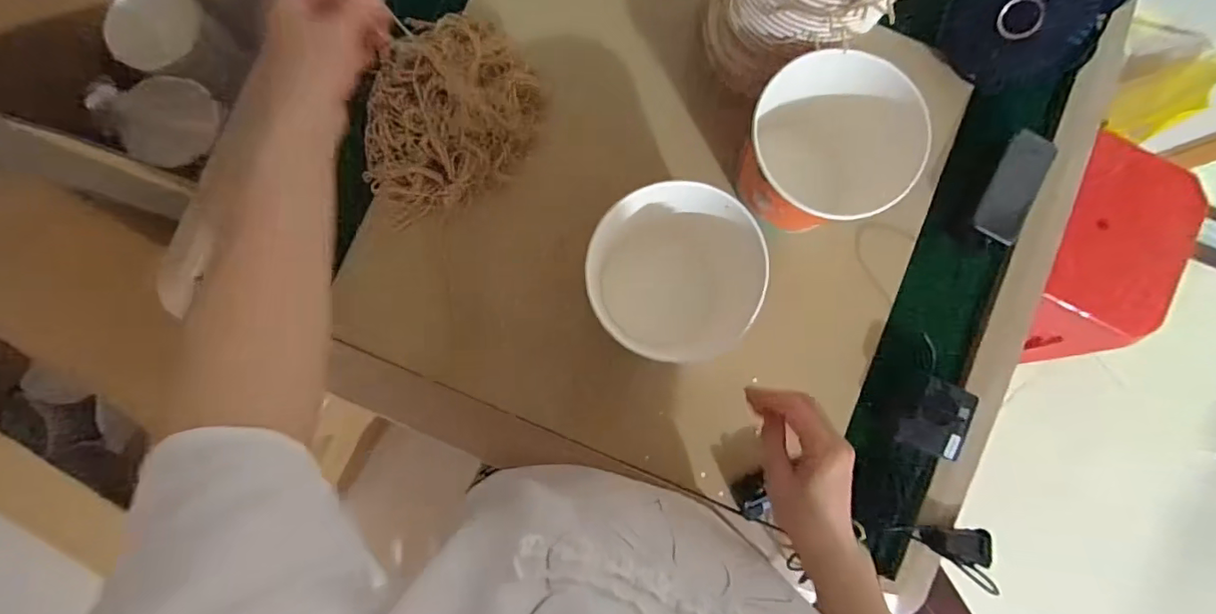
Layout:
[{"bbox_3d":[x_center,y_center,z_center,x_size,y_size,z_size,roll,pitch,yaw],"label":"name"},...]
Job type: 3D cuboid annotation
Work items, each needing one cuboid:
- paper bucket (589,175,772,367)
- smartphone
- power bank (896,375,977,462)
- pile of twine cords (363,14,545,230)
[{"bbox_3d":[0.069,-0.035,0.557,0.163,0.138,0.144,39,84,2],"label":"paper bucket"},{"bbox_3d":[0.463,-0.136,0.611,0.067,0.009,0.132,28,87,-16],"label":"smartphone"},{"bbox_3d":[0.361,0.121,0.587,0.060,0.018,0.079,27,84,1],"label":"power bank"},{"bbox_3d":[-0.180,-0.213,0.583,0.213,0.068,0.178,-34,87,-5],"label":"pile of twine cords"}]

